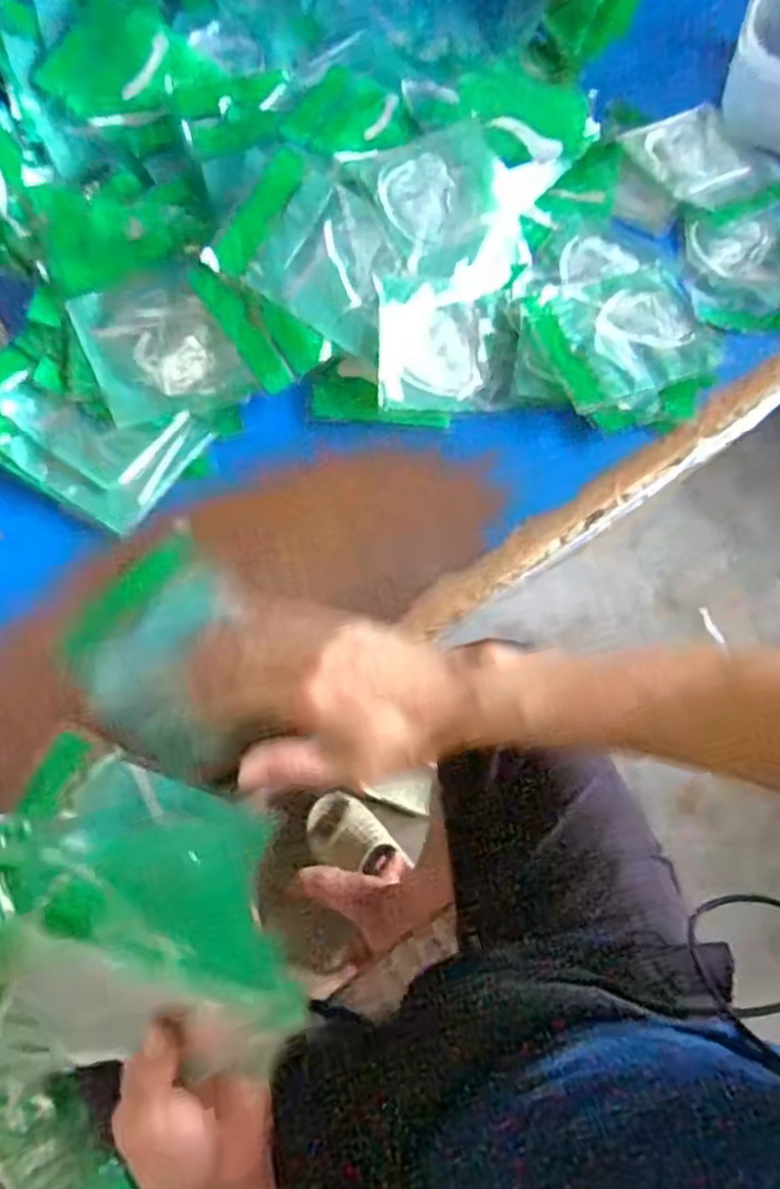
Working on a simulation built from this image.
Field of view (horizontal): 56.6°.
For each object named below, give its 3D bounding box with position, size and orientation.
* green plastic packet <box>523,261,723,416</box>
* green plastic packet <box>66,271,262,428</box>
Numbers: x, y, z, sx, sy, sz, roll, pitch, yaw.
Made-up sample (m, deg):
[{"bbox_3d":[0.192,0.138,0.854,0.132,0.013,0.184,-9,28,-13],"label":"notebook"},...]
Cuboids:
[{"bbox_3d":[0.178,-0.199,0.547,0.137,0.011,0.106,-23,71,-9],"label":"green plastic packet"},{"bbox_3d":[-0.163,-0.176,0.516,0.099,0.005,0.105,-22,87,-5],"label":"green plastic packet"}]

